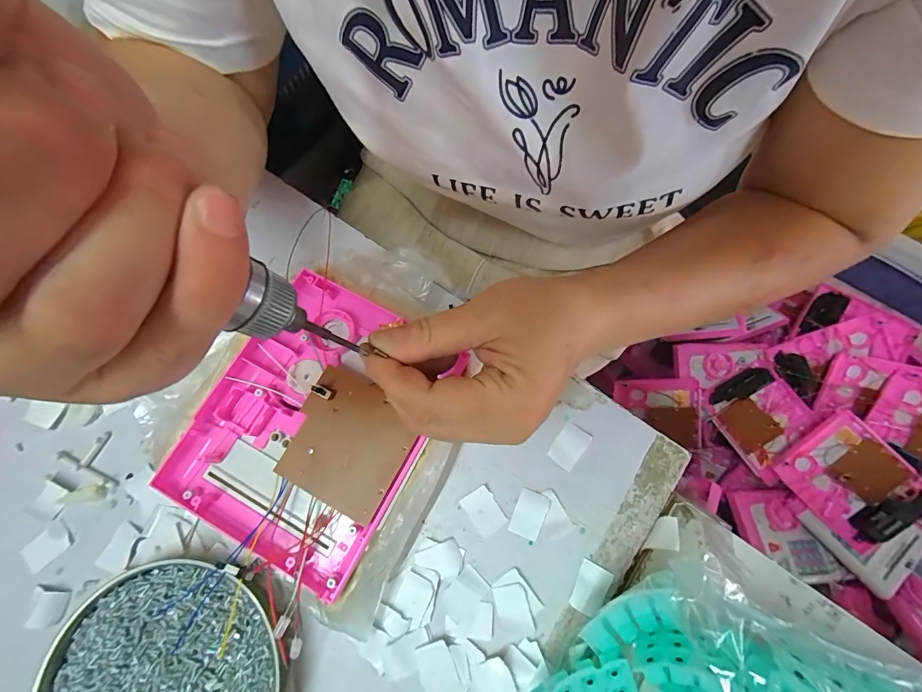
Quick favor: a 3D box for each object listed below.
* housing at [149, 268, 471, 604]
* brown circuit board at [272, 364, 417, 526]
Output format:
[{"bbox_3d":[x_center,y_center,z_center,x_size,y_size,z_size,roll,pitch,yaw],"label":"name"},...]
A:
[{"bbox_3d":[-0.093,0.046,0.252,0.136,0.018,0.161,27,75,8],"label":"housing"},{"bbox_3d":[-0.071,0.059,0.244,0.072,0.004,0.071,27,77,8],"label":"brown circuit board"}]

